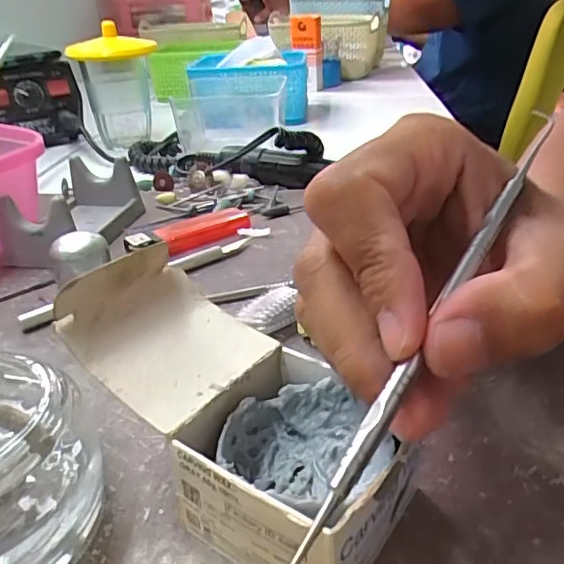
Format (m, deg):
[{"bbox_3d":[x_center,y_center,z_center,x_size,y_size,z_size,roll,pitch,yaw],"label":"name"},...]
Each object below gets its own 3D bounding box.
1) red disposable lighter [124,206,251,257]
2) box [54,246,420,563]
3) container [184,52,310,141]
[{"bbox_3d":[-0.057,-0.032,0.351,0.079,0.013,0.015,-17,32,-24],"label":"red disposable lighter"},{"bbox_3d":[-0.012,0.040,0.169,0.112,0.060,0.064,20,36,34],"label":"box"},{"bbox_3d":[-0.037,-0.229,0.647,0.123,0.062,0.203,-4,29,-2],"label":"container"}]

